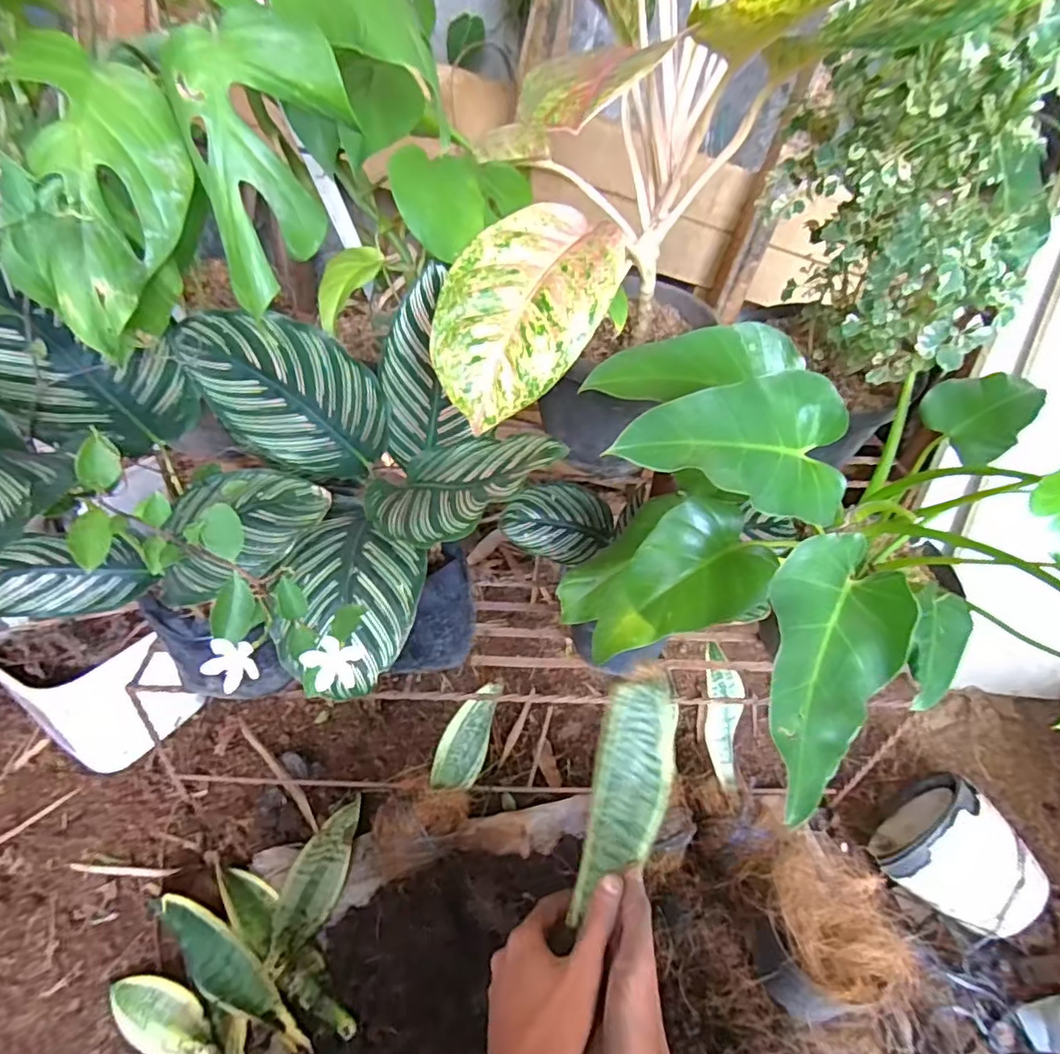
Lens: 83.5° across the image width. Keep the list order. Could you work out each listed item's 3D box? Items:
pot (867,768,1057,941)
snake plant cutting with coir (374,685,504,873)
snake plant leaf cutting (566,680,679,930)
[{"bbox_3d":[0.603,0.453,0.829,0.162,0.149,0.174,-19,46,-34],"label":"pot"},{"bbox_3d":[-0.121,0.347,0.817,0.102,0.067,0.289,27,77,25],"label":"snake plant cutting with coir"},{"bbox_3d":[0.079,0.203,0.474,0.062,0.033,0.165,16,69,12],"label":"snake plant leaf cutting"}]

